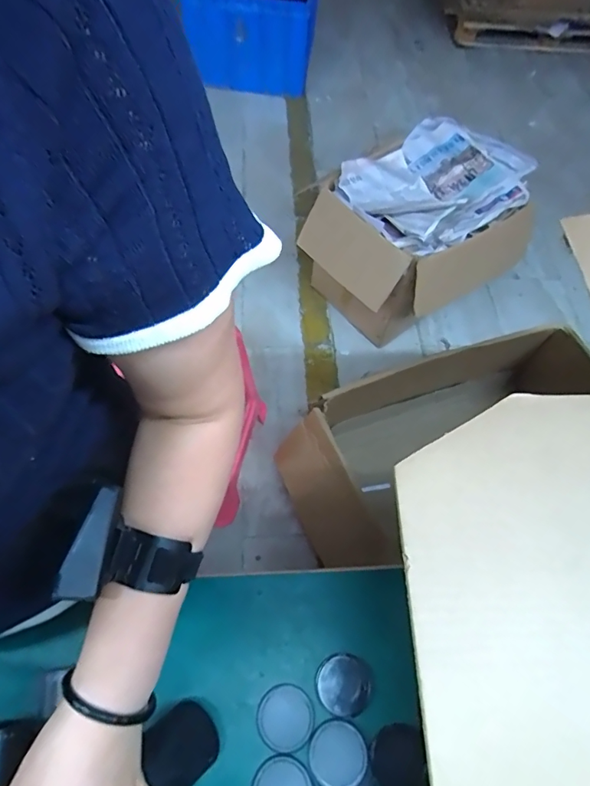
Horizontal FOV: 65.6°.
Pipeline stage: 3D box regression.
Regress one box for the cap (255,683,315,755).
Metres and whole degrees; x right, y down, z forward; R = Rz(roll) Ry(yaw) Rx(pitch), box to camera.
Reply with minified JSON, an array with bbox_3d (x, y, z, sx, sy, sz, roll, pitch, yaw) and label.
[{"bbox_3d":[-0.009,0.297,0.419,0.050,0.004,0.050,2,61,-3],"label":"cap"}]

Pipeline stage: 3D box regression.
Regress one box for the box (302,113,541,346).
[{"bbox_3d":[0.365,-0.454,1.418,0.615,0.415,0.462,-37,70,-21],"label":"box"}]

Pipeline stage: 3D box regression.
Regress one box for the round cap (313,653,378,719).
[{"bbox_3d":[0.047,0.274,0.430,0.050,0.004,0.049,2,61,-3],"label":"round cap"}]

